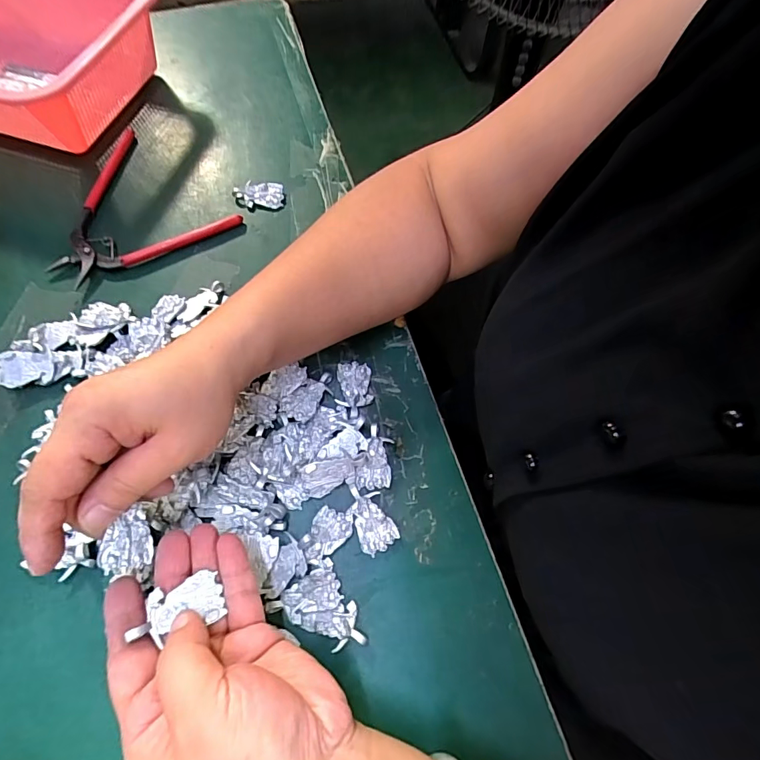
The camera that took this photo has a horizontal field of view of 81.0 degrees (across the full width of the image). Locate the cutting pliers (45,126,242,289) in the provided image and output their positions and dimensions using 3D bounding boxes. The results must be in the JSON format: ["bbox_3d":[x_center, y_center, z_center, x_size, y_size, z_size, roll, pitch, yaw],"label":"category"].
[{"bbox_3d":[-0.215,-0.165,0.385,0.145,0.010,0.155,-23,67,-12],"label":"cutting pliers"}]

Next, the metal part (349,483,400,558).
[{"bbox_3d":[-0.007,0.086,0.281,0.024,0.006,0.043,-25,68,-13],"label":"metal part"}]

